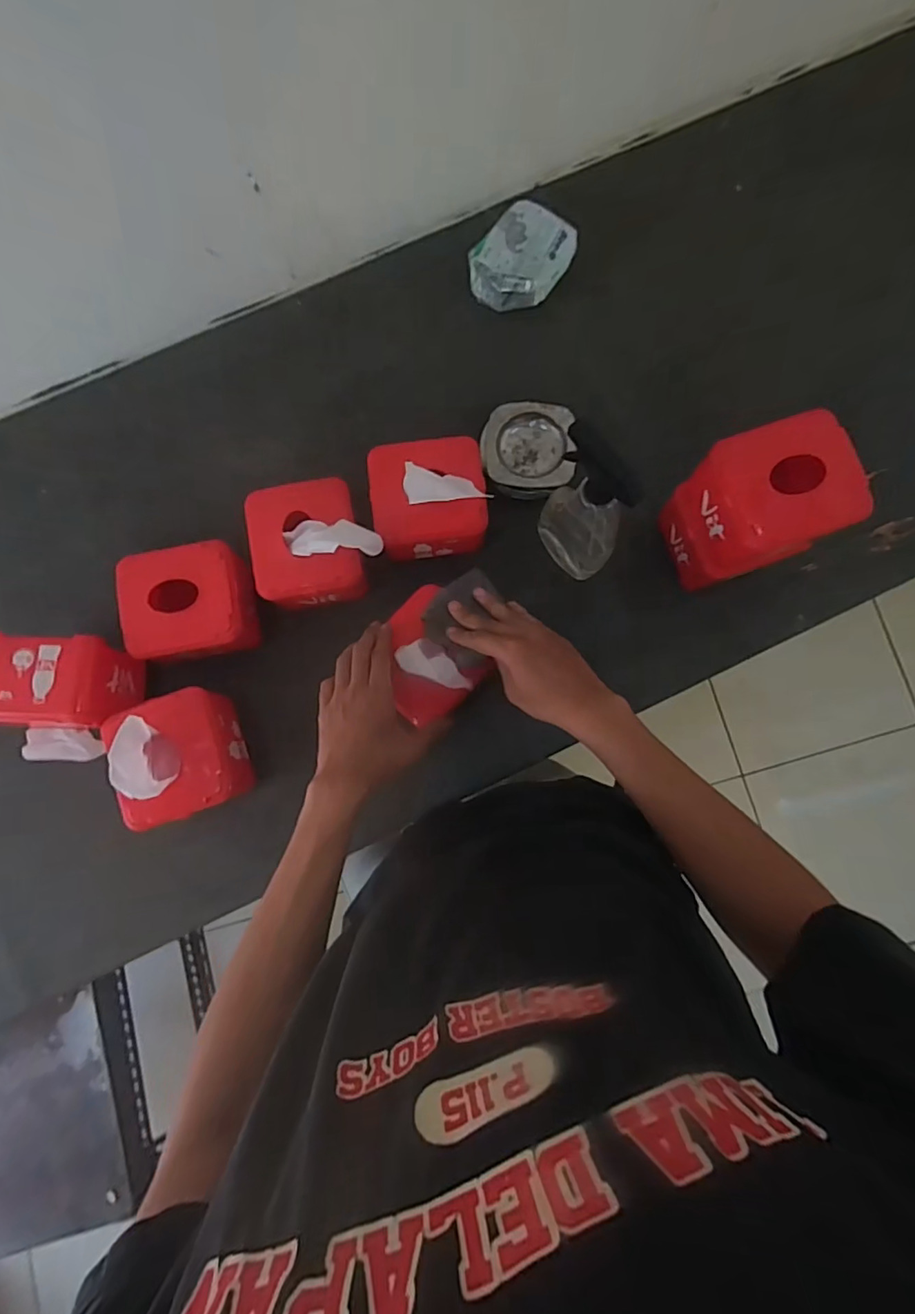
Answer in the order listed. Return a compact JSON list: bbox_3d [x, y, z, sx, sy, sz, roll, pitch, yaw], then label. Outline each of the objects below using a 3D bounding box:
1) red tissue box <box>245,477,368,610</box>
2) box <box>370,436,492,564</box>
[{"bbox_3d":[-0.170,-0.124,0.640,0.115,0.089,0.129,-12,82,-1],"label":"red tissue box"},{"bbox_3d":[-0.033,-0.186,0.628,0.126,0.131,0.118,-9,82,-1],"label":"box"}]

